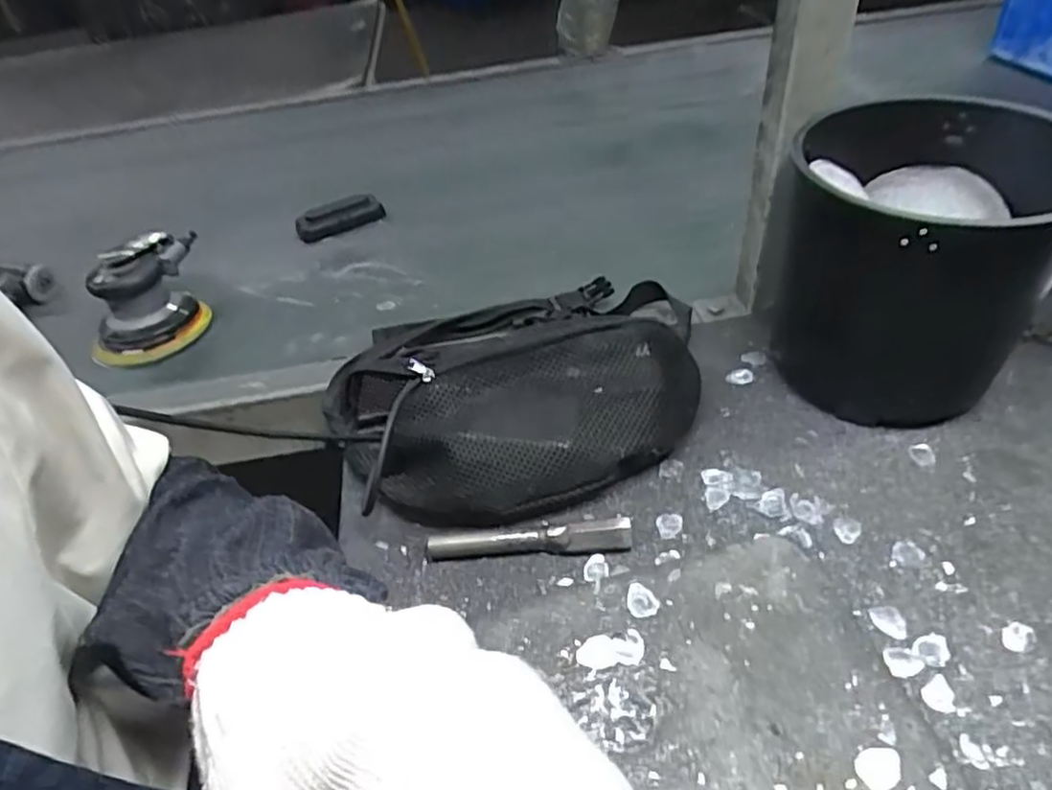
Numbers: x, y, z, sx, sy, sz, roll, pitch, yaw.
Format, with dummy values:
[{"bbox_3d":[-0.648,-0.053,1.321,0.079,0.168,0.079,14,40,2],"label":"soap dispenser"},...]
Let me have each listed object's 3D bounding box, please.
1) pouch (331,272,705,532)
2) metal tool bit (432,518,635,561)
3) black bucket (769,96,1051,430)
[{"bbox_3d":[0.008,-0.029,0.527,0.328,0.075,0.238,-19,43,-13],"label":"pouch"},{"bbox_3d":[0.001,0.097,0.443,0.136,0.021,0.014,-2,42,5],"label":"metal tool bit"},{"bbox_3d":[0.284,-0.093,0.493,0.179,0.173,0.195,1,42,9],"label":"black bucket"}]

